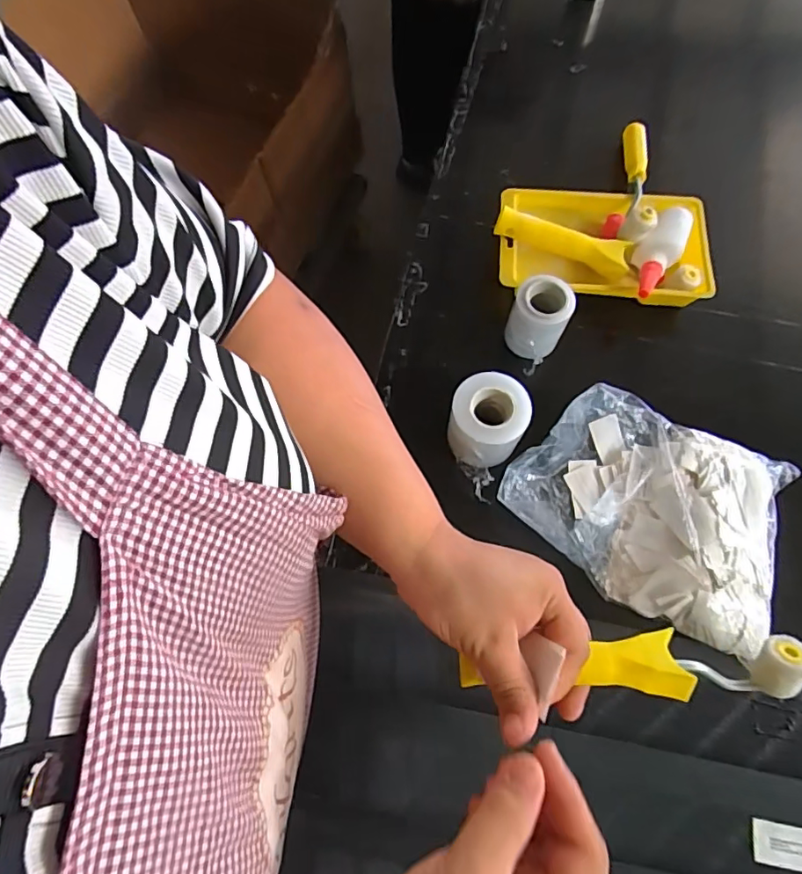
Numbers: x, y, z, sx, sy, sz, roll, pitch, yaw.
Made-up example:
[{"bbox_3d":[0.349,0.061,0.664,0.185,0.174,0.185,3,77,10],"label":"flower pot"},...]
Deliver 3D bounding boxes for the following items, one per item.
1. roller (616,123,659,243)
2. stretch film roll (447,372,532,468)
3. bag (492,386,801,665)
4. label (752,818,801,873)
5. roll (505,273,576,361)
[{"bbox_3d":[0.241,-0.268,0.539,0.027,0.040,0.169,12,70,4],"label":"roller"},{"bbox_3d":[0.073,-0.014,0.452,0.061,0.055,0.061,1,67,-1],"label":"stretch film roll"},{"bbox_3d":[0.200,0.057,0.438,0.215,0.044,0.162,20,68,7],"label":"bag"},{"bbox_3d":[0.271,0.285,0.370,0.051,0.004,0.027,10,68,3],"label":"label"},{"bbox_3d":[0.124,-0.107,0.486,0.049,0.057,0.051,1,67,-1],"label":"roll"}]

